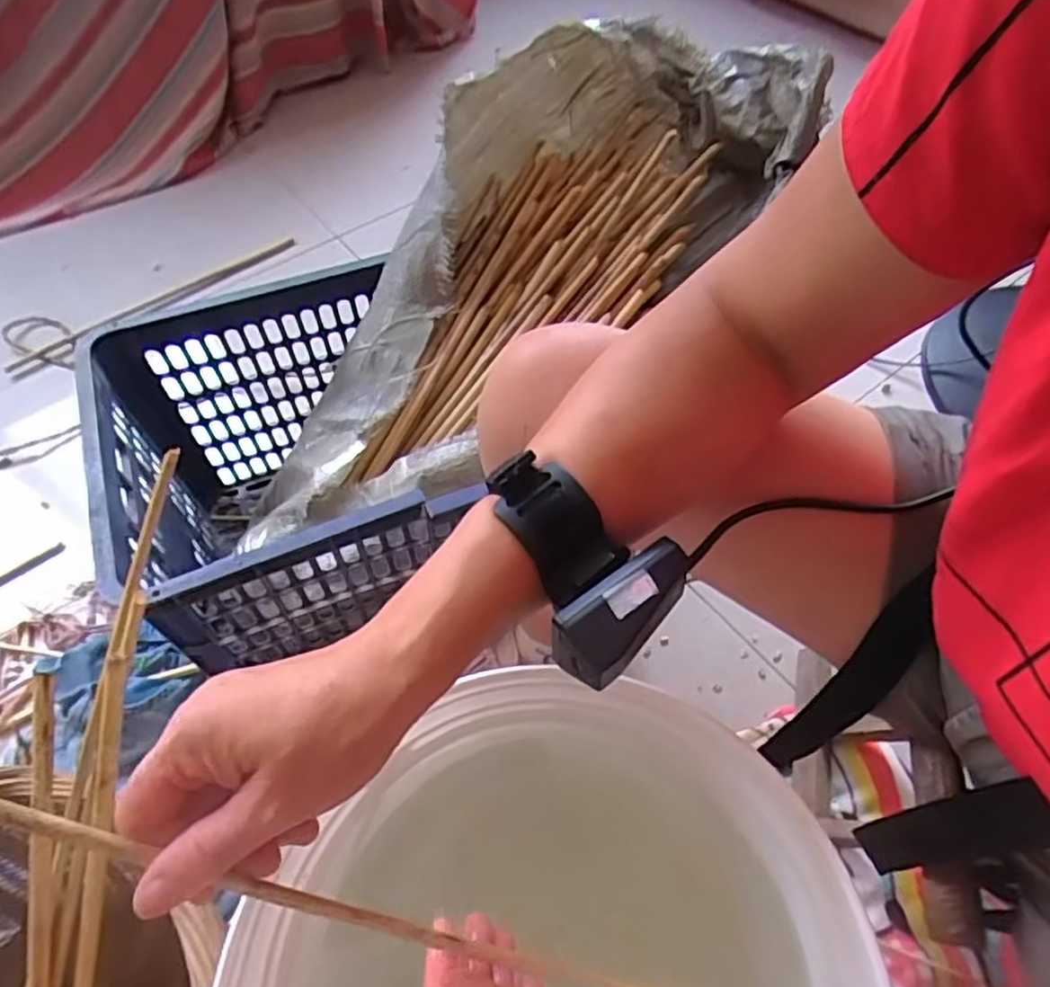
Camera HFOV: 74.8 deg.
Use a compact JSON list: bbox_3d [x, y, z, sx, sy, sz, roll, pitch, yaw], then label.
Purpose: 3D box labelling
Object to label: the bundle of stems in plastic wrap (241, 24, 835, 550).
[{"bbox_3d":[-0.046,-0.187,0.656,0.620,0.145,0.280,-45,64,3],"label":"bundle of stems in plastic wrap"}]

